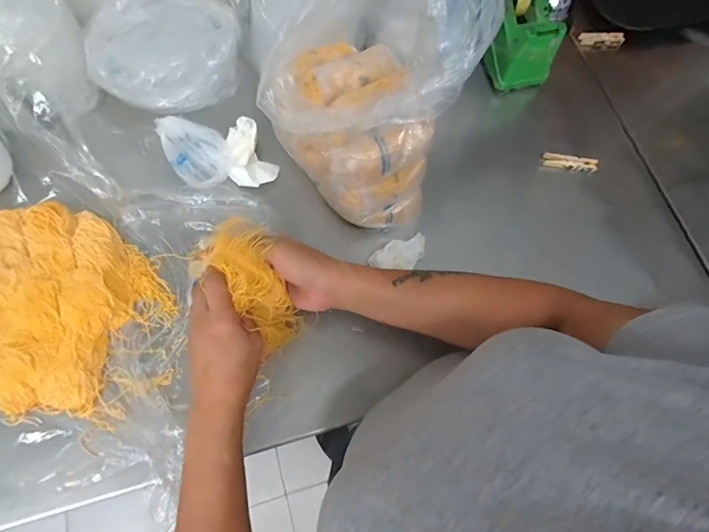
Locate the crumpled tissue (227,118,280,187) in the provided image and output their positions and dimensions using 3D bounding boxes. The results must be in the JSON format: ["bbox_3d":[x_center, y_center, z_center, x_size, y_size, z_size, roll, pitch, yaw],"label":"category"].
[{"bbox_3d":[-0.142,-0.145,0.532,0.057,0.024,0.089,-28,75,-11],"label":"crumpled tissue"}]

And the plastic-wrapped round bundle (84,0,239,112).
[{"bbox_3d":[-0.234,-0.264,0.508,0.182,0.095,0.103,-18,73,-8],"label":"plastic-wrapped round bundle"}]

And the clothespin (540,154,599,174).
[{"bbox_3d":[0.299,-0.144,0.559,0.073,0.015,0.017,7,71,0],"label":"clothespin"}]

